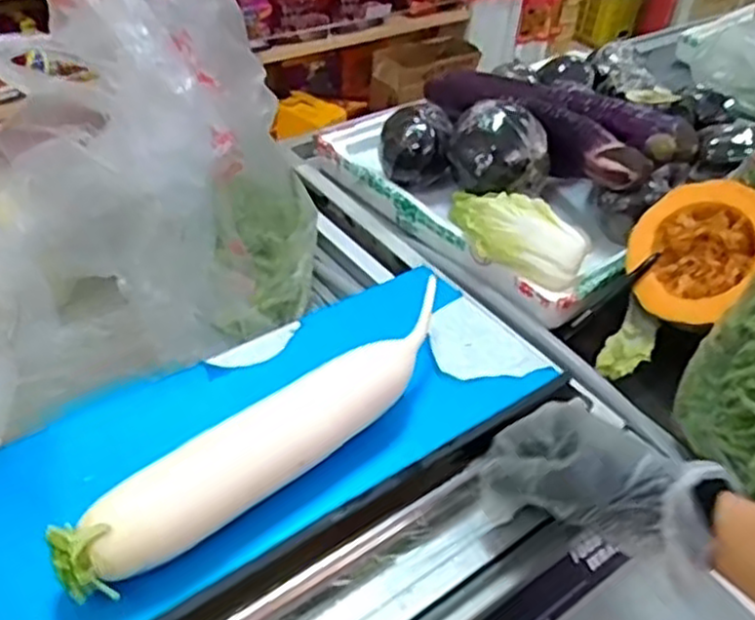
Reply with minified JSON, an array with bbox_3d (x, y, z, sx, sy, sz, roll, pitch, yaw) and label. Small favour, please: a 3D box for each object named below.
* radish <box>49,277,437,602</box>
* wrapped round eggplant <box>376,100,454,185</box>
[{"bbox_3d":[-0.062,0.089,0.485,0.288,0.057,0.049,-30,52,-34],"label":"radish"},{"bbox_3d":[0.050,-0.225,1.007,0.093,0.073,0.101,3,41,-3],"label":"wrapped round eggplant"}]

